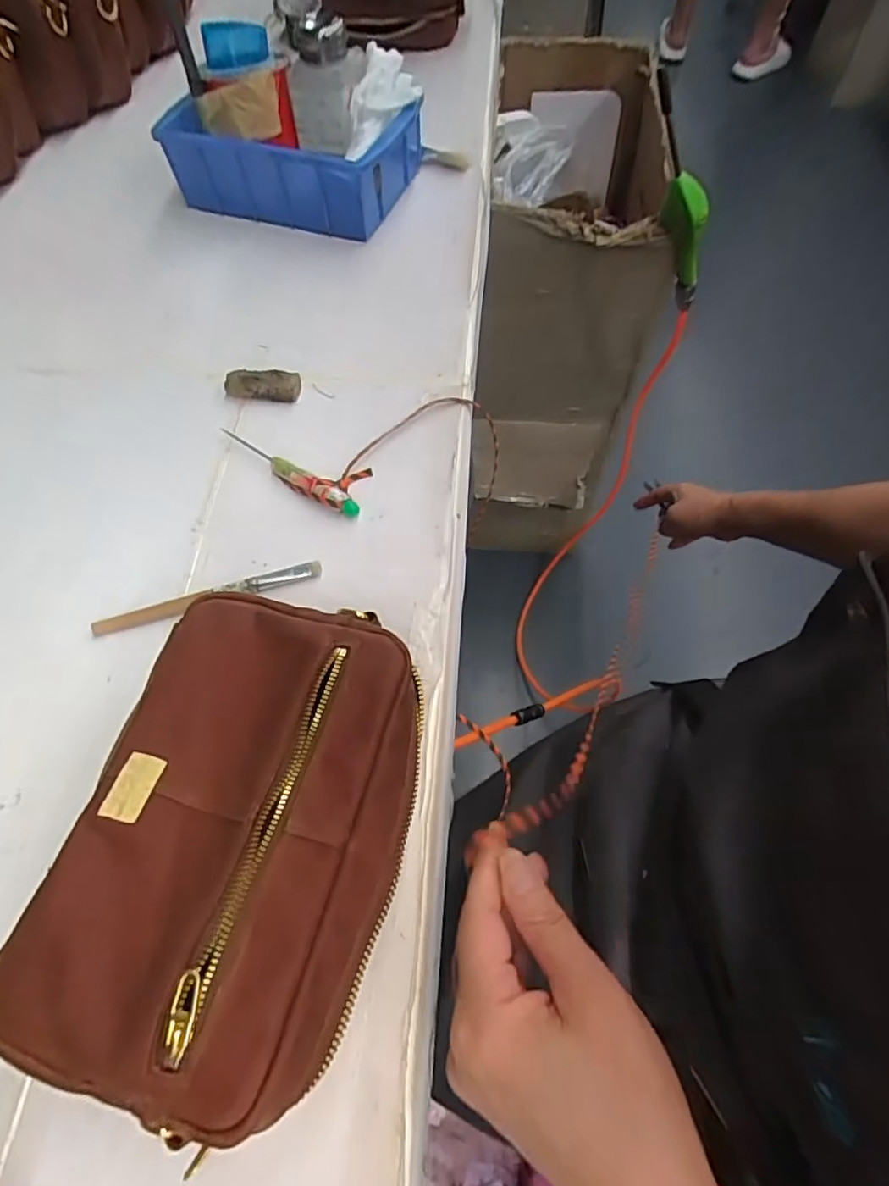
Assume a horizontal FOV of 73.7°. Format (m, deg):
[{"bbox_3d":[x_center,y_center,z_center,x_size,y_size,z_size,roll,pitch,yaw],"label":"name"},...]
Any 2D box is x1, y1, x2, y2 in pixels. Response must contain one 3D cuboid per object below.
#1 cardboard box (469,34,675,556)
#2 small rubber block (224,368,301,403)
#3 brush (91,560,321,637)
[{"bbox_3d":[0.177,-0.425,0.979,0.260,0.605,0.483,5,62,3],"label":"cardboard box"},{"bbox_3d":[-0.128,-0.147,0.418,0.055,0.014,0.017,7,63,6],"label":"small rubber block"},{"bbox_3d":[-0.137,0.003,0.344,0.130,0.008,0.012,-17,63,-6],"label":"brush"}]

